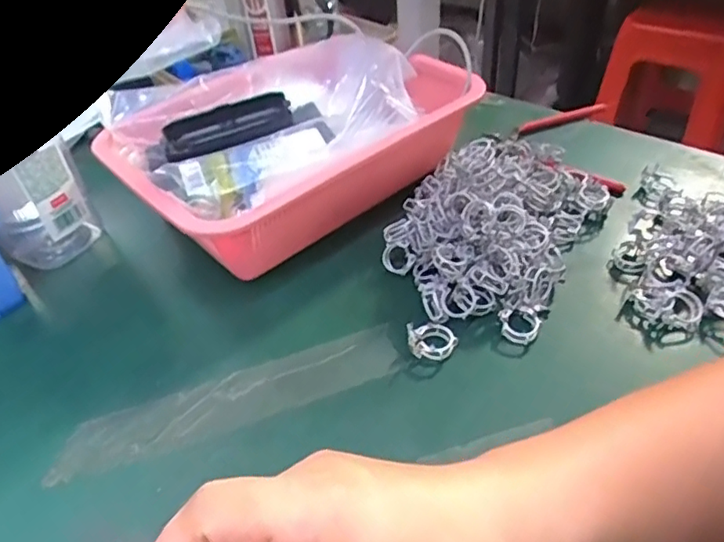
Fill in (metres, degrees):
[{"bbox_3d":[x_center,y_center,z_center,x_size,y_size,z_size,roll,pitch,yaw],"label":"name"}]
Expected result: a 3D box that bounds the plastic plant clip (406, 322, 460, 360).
[{"bbox_3d":[0.048,0.048,0.400,0.034,0.017,0.026,0,41,6],"label":"plastic plant clip"}]

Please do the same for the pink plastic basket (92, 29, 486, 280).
[{"bbox_3d":[-0.057,-0.119,0.526,0.294,0.124,0.184,-28,46,-24],"label":"pink plastic basket"}]

